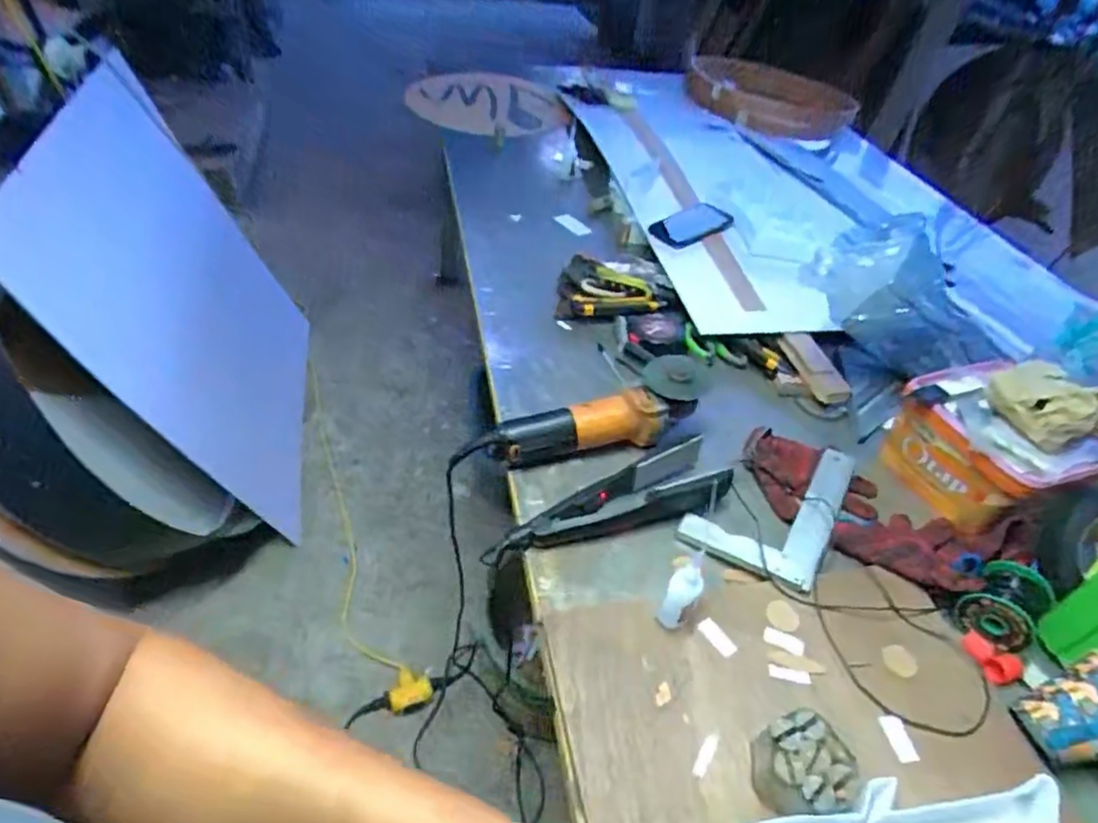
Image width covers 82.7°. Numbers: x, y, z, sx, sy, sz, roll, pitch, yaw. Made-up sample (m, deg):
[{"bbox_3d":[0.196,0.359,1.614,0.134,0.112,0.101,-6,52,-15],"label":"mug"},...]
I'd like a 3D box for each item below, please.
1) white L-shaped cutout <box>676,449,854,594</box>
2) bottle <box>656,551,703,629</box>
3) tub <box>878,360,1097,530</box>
[{"bbox_3d":[0.277,0.095,0.757,0.146,0.013,0.257,27,47,21],"label":"white L-shaped cutout"},{"bbox_3d":[0.130,0.176,0.606,0.029,0.084,0.038,23,46,17],"label":"bottle"},{"bbox_3d":[0.550,0.043,0.782,0.177,0.126,0.198,-15,47,-21],"label":"tub"}]

